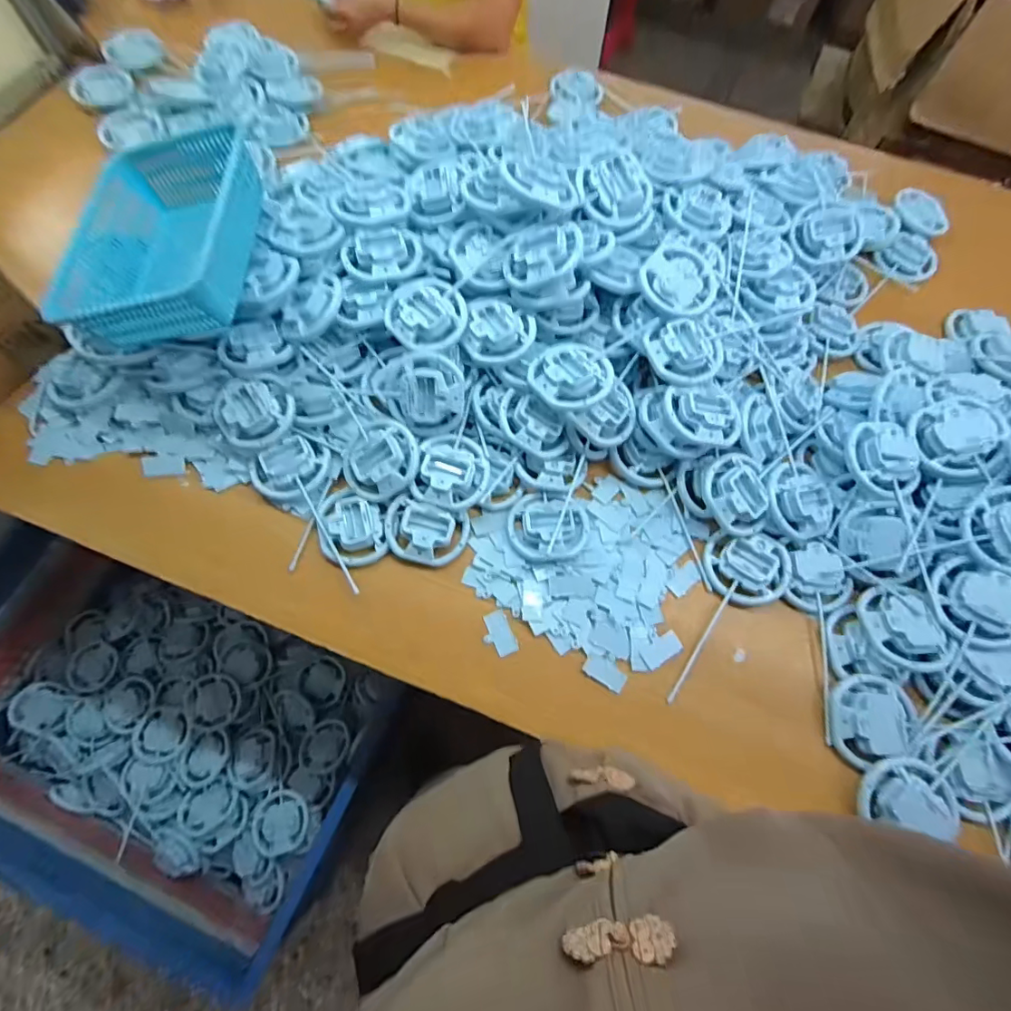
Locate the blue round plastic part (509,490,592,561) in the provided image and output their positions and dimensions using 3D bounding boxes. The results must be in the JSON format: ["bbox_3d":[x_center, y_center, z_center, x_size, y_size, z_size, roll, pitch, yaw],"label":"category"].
[{"bbox_3d":[0.056,0.025,0.648,0.102,0.032,0.095,1,69,-3],"label":"blue round plastic part"}]

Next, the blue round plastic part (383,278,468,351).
[{"bbox_3d":[-0.101,-0.248,0.647,0.100,0.032,0.099,1,69,-3],"label":"blue round plastic part"}]

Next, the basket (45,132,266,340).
[{"bbox_3d":[-0.436,-0.360,0.659,0.222,0.098,0.324,-2,69,-4],"label":"basket"}]

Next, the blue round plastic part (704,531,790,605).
[{"bbox_3d":[0.310,0.079,0.646,0.101,0.024,0.089,4,69,-2],"label":"blue round plastic part"}]

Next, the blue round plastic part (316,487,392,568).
[{"bbox_3d":[-0.195,0.026,0.643,0.080,0.024,0.102,-15,71,-9],"label":"blue round plastic part"}]

